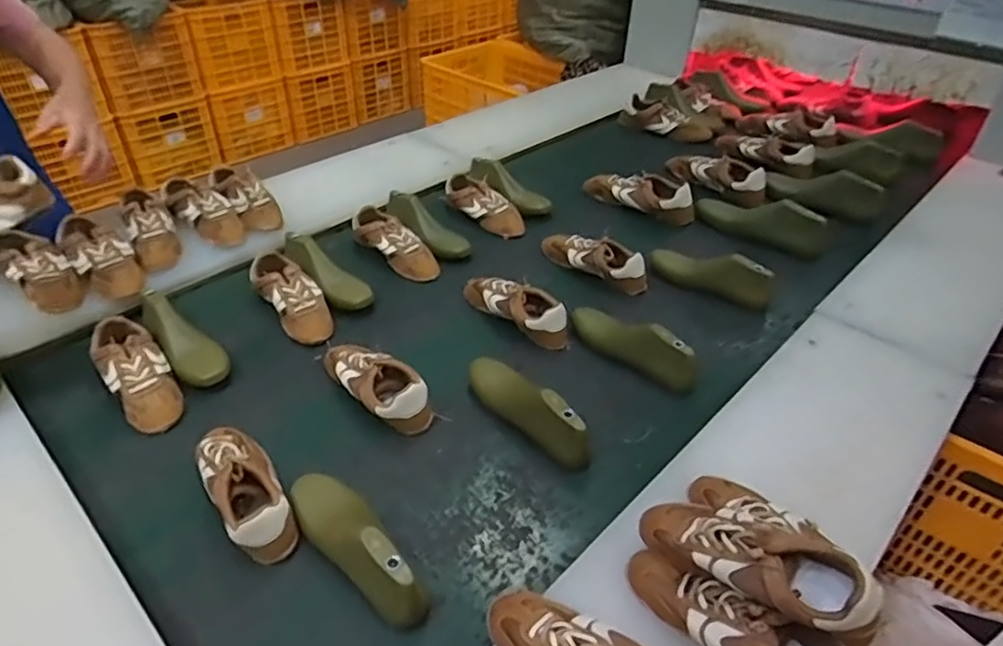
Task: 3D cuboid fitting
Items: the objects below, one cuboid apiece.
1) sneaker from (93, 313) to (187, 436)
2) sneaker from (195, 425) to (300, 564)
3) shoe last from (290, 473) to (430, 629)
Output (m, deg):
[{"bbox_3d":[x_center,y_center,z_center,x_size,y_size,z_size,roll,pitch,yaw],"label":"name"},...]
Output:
[{"bbox_3d":[-0.544,0.066,0.923,0.090,0.067,0.226,-27,48,-31],"label":"sneaker"},{"bbox_3d":[-0.319,0.199,0.767,0.085,0.072,0.210,-21,45,-26],"label":"sneaker"},{"bbox_3d":[-0.167,0.241,0.718,0.079,0.087,0.243,-28,48,-31],"label":"shoe last"}]

